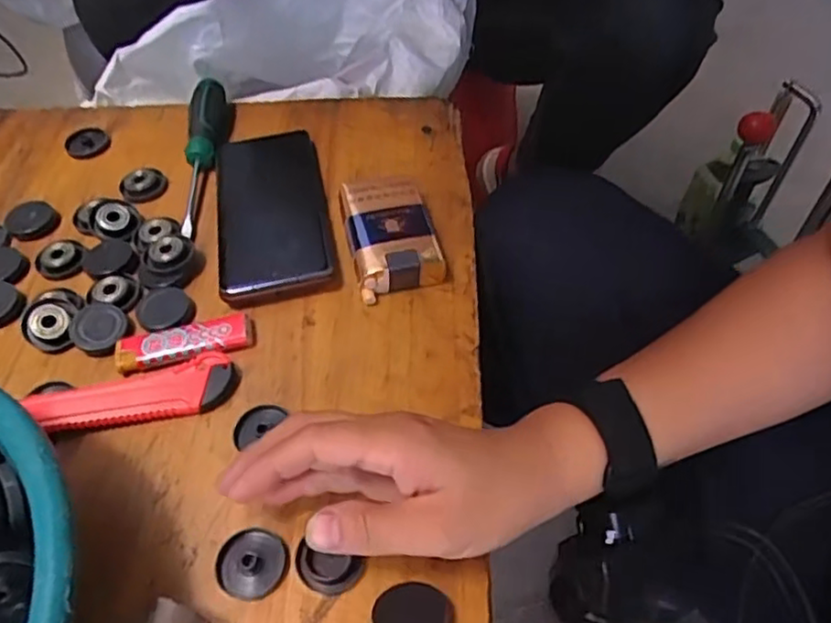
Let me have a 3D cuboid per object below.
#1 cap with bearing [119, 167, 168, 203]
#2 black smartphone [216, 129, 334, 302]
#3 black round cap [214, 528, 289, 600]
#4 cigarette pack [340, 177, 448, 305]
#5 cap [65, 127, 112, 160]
[{"bbox_3d":[-0.205,-0.097,0.495,0.035,0.009,0.035,-2,52,2],"label":"cap with bearing"},{"bbox_3d":[-0.102,-0.073,0.467,0.073,0.017,0.163,-11,52,-5],"label":"black smartphone"},{"bbox_3d":[-0.079,0.121,0.319,0.033,0.008,0.031,-2,52,2],"label":"black round cap"},{"bbox_3d":[-0.016,-0.051,0.438,0.055,0.025,0.089,-11,52,-5],"label":"cigarette pack"},{"bbox_3d":[-0.265,-0.136,0.534,0.034,0.004,0.039,-21,54,-13],"label":"cap"}]

